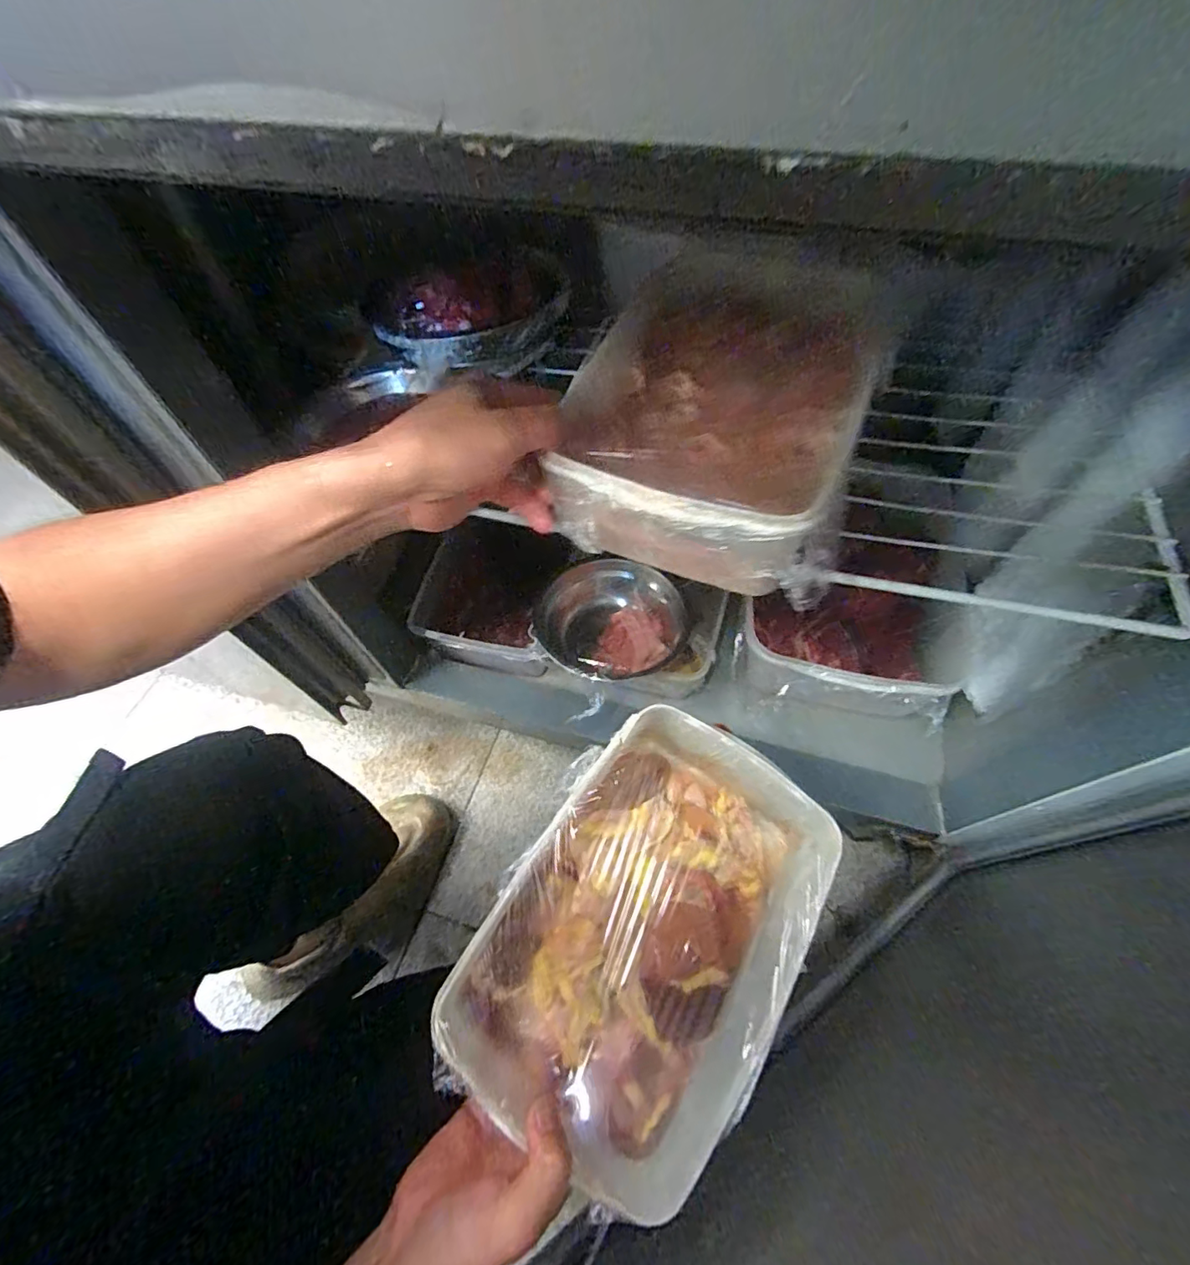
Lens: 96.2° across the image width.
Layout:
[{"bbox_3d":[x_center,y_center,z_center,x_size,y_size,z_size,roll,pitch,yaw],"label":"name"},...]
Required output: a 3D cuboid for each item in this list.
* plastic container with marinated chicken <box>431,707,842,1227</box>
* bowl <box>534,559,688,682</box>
[{"bbox_3d":[0.039,0.202,0.377,0.181,0.084,0.263,28,66,18],"label":"plastic container with marinated chicken"},{"bbox_3d":[0.018,-0.012,0.604,0.143,0.075,0.157,-2,61,3],"label":"bowl"}]

